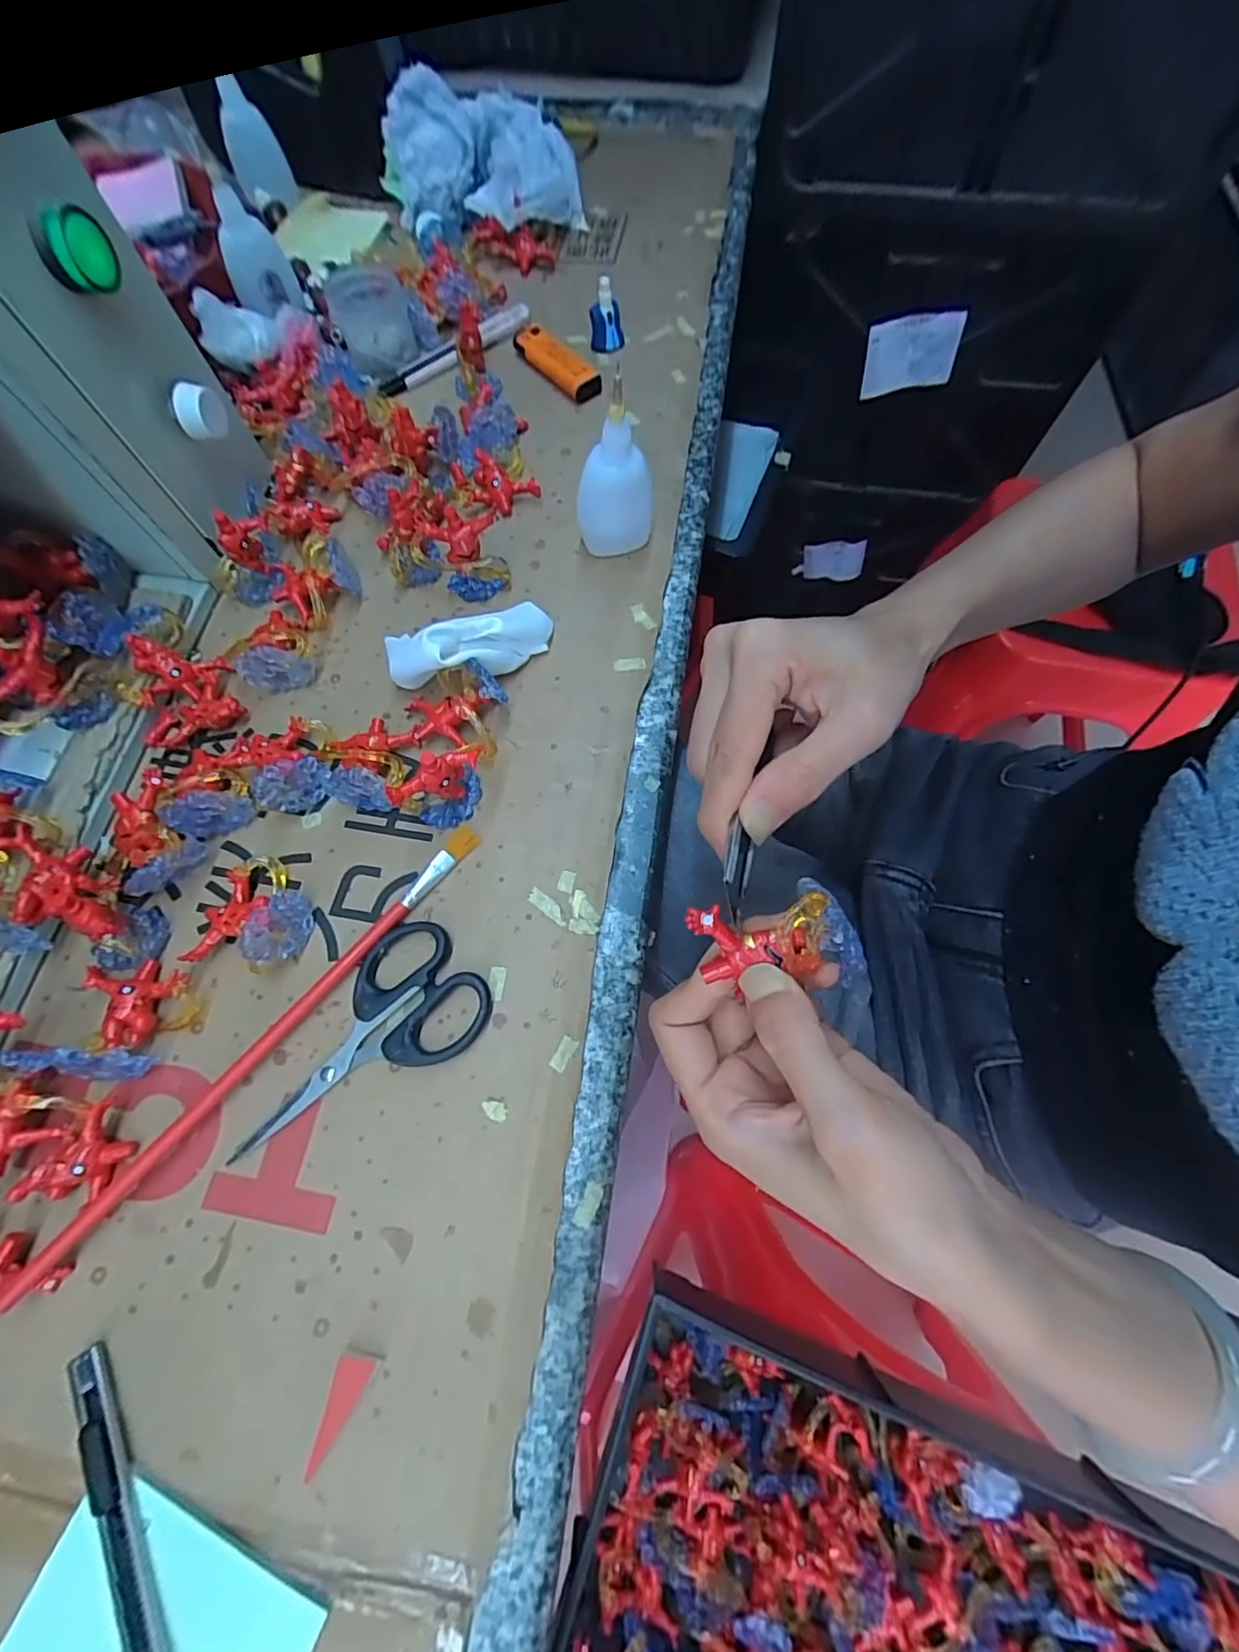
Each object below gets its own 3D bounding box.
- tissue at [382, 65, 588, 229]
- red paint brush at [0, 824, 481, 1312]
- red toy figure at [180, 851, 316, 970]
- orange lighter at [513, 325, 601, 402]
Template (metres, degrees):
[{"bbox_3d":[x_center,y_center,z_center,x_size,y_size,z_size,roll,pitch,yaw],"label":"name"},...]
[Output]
[{"bbox_3d":[-0.114,-0.541,0.467,0.159,0.066,0.116,-11,70,-3],"label":"tissue"},{"bbox_3d":[-0.161,0.095,0.270,0.013,0.015,0.258,38,75,13],"label":"red paint brush"},{"bbox_3d":[-0.184,0.040,0.285,0.058,0.029,0.054,9,70,4],"label":"red toy figure"},{"bbox_3d":[-0.047,-0.338,0.422,0.022,0.016,0.090,-37,74,-12],"label":"orange lighter"}]

